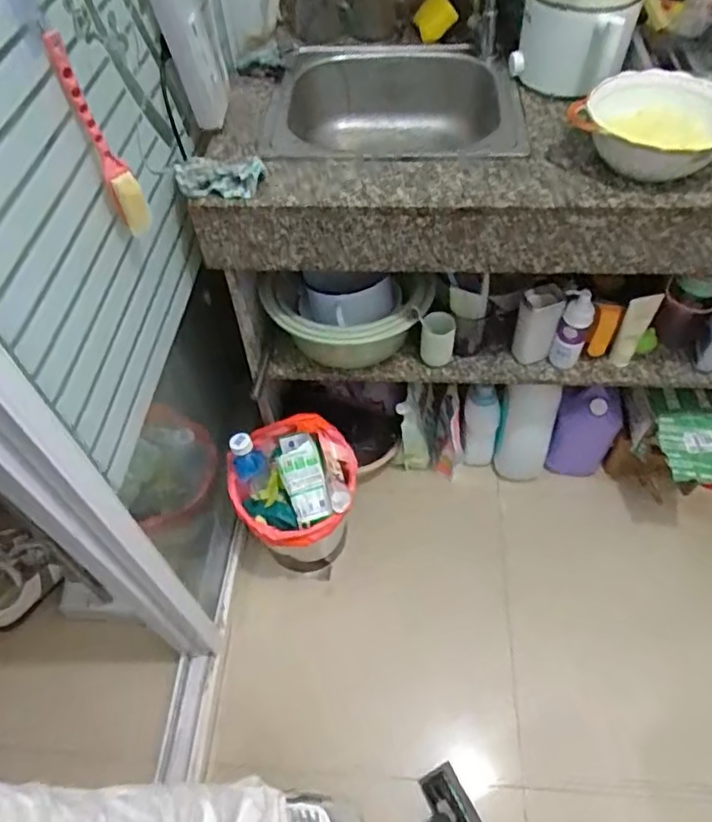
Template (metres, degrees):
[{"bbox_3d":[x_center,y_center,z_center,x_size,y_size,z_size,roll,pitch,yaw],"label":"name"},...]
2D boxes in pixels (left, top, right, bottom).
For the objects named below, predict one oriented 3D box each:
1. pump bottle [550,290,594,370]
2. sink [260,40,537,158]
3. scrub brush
[{"bbox_3d":[0.377,-0.140,1.055,0.047,0.155,0.043,31,62,22],"label":"pump bottle"},{"bbox_3d":[0.065,-0.484,1.046,0.388,0.163,0.366,2,55,5],"label":"sink"},{"bbox_3d":[-0.269,-0.283,0.649,0.034,0.223,0.025,-25,57,-14],"label":"scrub brush"}]

